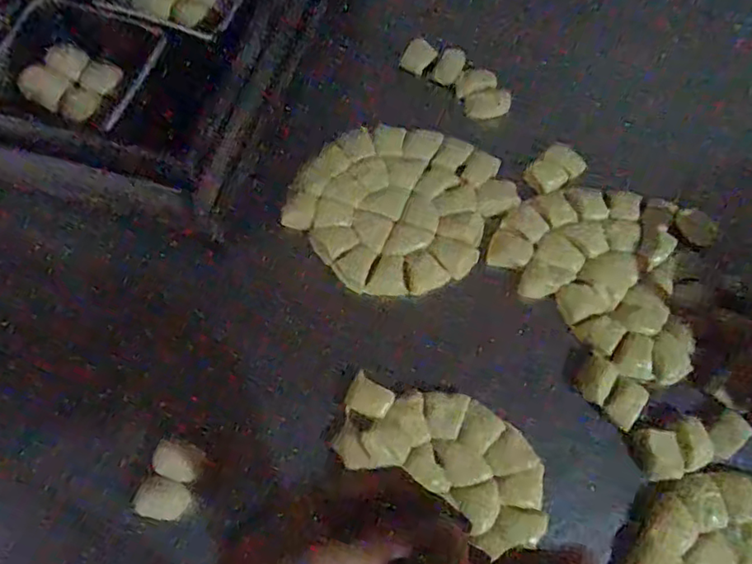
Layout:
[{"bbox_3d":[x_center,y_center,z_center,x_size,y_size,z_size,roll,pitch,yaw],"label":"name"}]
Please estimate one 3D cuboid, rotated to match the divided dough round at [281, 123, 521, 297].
[{"bbox_3d":[0.024,-0.078,0.577,0.176,0.023,0.181,0,71,1],"label":"divided dough round"}]

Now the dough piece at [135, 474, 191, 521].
[{"bbox_3d":[-0.175,0.179,0.497,0.036,0.018,0.032,21,73,8],"label":"dough piece"}]

